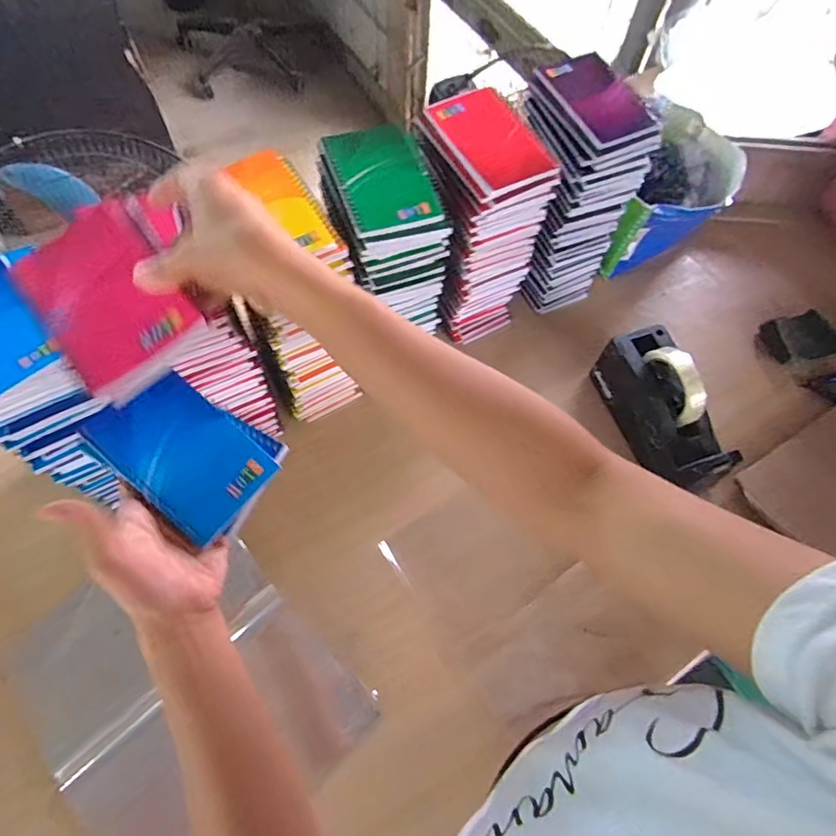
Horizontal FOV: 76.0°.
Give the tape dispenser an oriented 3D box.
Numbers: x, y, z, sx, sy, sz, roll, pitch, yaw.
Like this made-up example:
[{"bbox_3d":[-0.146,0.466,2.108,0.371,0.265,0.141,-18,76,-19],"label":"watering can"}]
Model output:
[{"bbox_3d":[0.297,-0.014,0.639,0.073,0.104,0.197,-14,66,-10],"label":"tape dispenser"}]

